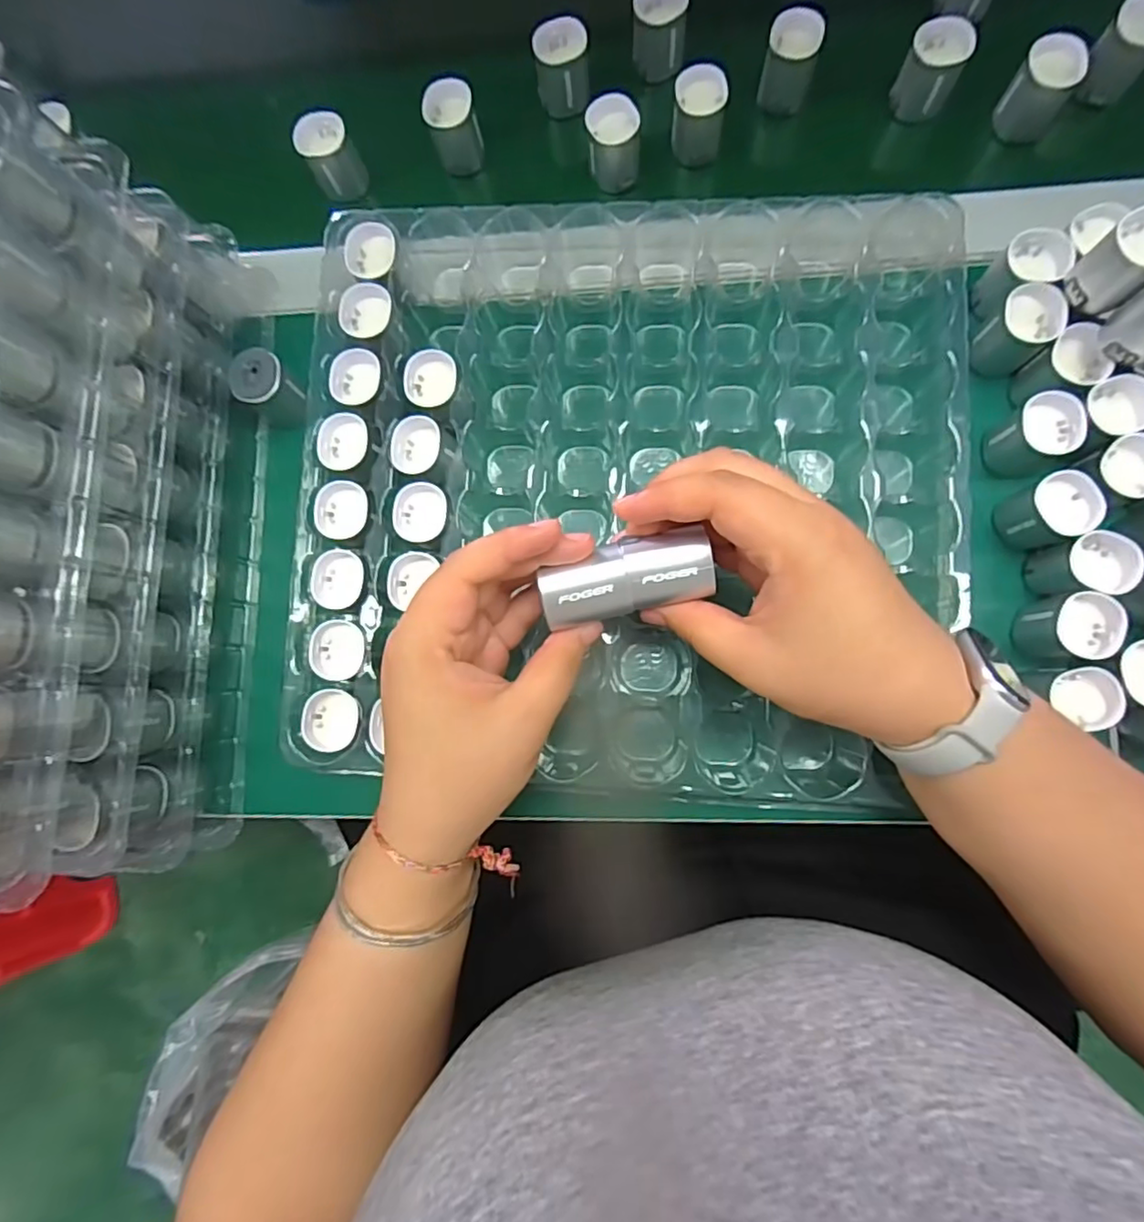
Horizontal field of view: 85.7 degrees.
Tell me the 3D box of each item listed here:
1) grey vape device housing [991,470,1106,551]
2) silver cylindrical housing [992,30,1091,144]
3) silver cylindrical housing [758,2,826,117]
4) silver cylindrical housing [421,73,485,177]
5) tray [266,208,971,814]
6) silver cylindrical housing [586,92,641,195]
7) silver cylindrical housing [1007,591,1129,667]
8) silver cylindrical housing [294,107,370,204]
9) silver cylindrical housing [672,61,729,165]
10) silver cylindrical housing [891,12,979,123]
[{"bbox_3d":[0.232,-0.048,0.301,0.029,0.034,0.031,-1,83,5],"label":"grey vape device housing"},{"bbox_3d":[0.255,-0.284,0.337,0.031,0.038,0.024,36,87,8],"label":"silver cylindrical housing"},{"bbox_3d":[0.124,-0.313,0.352,0.027,0.042,0.023,6,84,6],"label":"silver cylindrical housing"},{"bbox_3d":[-0.069,-0.285,0.364,0.030,0.035,0.032,-1,83,5],"label":"silver cylindrical housing"},{"bbox_3d":[0.029,-0.059,0.329,0.327,0.061,0.293,3,84,5],"label":"tray"},{"bbox_3d":[0.024,-0.270,0.357,0.029,0.035,0.028,-4,83,4],"label":"silver cylindrical housing"},{"bbox_3d":[0.236,0.009,0.295,0.030,0.033,0.031,-11,83,4],"label":"silver cylindrical housing"},{"bbox_3d":[-0.144,-0.274,0.373,0.029,0.042,0.025,-29,82,1],"label":"silver cylindrical housing"},{"bbox_3d":[0.073,-0.285,0.356,0.028,0.041,0.024,0,83,5],"label":"silver cylindrical housing"},{"bbox_3d":[0.201,-0.304,0.344,0.030,0.033,0.034,23,86,7],"label":"silver cylindrical housing"}]

